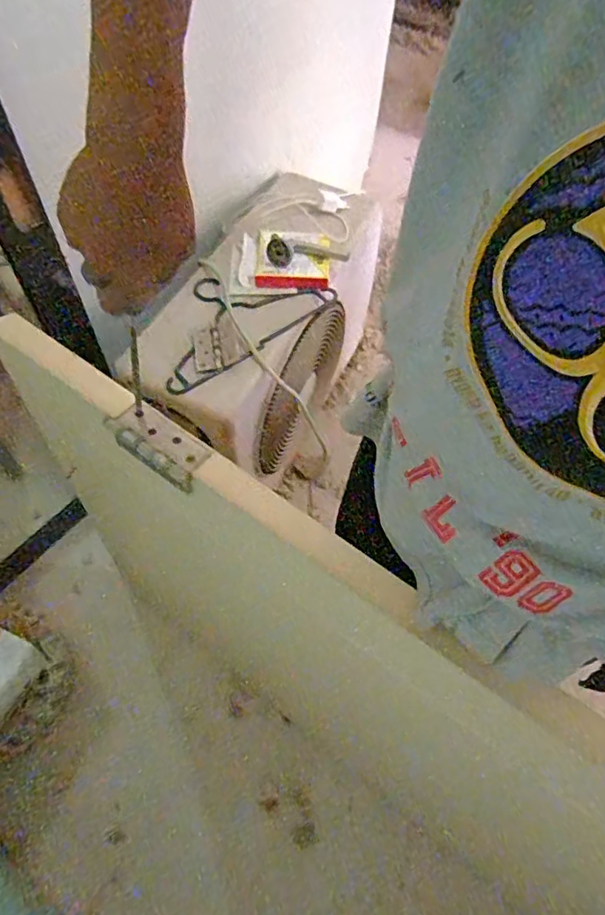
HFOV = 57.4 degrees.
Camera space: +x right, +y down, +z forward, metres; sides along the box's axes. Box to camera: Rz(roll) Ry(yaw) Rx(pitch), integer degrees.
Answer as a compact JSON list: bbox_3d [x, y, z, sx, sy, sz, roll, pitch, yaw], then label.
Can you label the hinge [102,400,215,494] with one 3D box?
[{"bbox_3d":[-0.143,-0.014,0.545,0.105,0.025,0.049,33,65,15],"label":"hinge"}]

